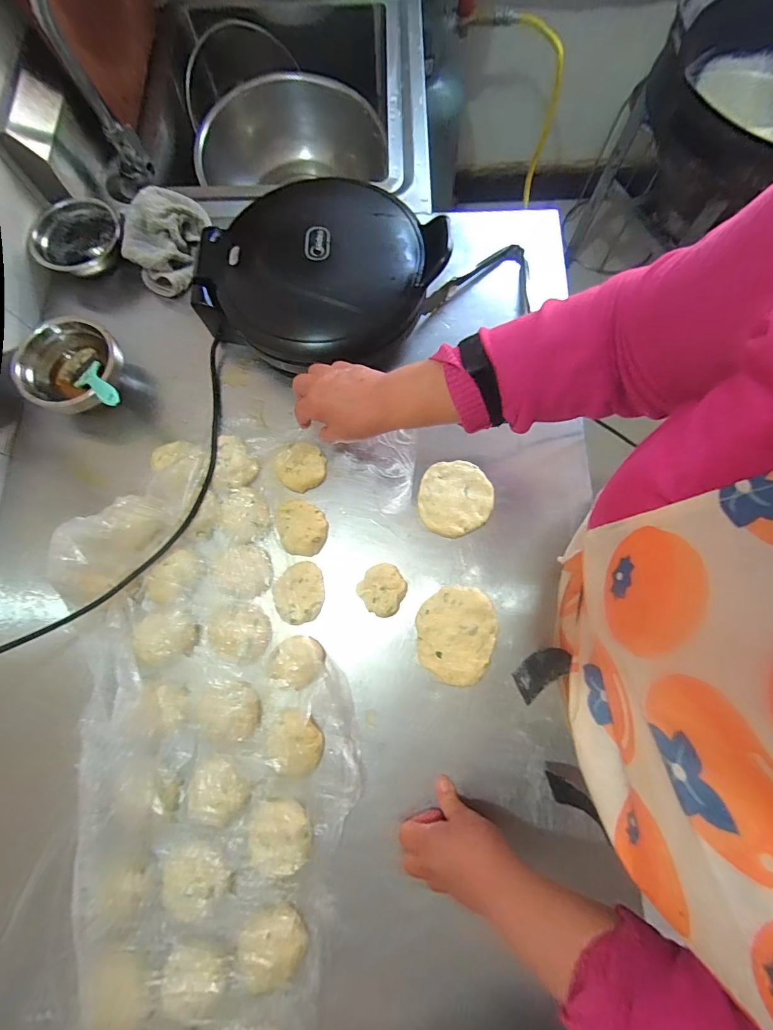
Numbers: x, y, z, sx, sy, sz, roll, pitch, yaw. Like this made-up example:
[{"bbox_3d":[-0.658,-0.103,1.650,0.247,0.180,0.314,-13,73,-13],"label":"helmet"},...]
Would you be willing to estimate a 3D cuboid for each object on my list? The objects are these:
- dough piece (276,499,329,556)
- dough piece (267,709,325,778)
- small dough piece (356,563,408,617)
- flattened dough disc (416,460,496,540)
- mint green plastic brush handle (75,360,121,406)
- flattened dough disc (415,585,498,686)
[{"bbox_3d":[-0.109,0.014,0.536,0.060,0.012,0.076,-16,78,-5],"label":"dough piece"},{"bbox_3d":[-0.105,0.263,0.477,0.057,0.018,0.066,-39,81,-10],"label":"dough piece"},{"bbox_3d":[-0.004,0.091,0.509,0.056,0.013,0.058,0,77,-2],"label":"small dough piece"},{"bbox_3d":[0.091,-0.022,0.546,0.095,0.014,0.097,0,77,-2],"label":"flattened dough disc"},{"bbox_3d":[-0.362,-0.164,0.523,0.131,0.012,0.041,33,77,35],"label":"mint green plastic brush handle"},{"bbox_3d":[0.087,0.148,0.517,0.096,0.018,0.113,-3,77,-2],"label":"flattened dough disc"}]

